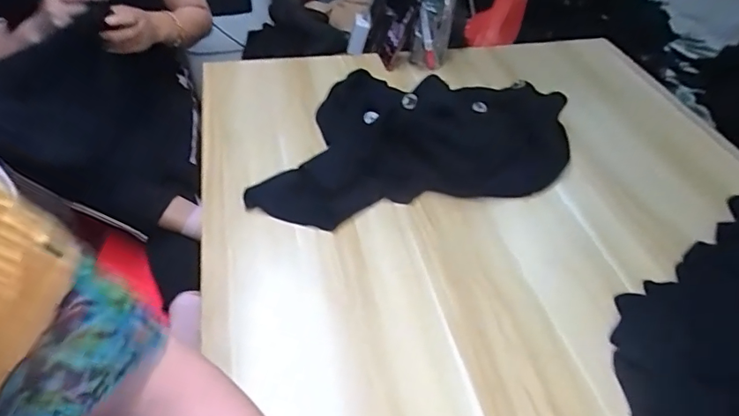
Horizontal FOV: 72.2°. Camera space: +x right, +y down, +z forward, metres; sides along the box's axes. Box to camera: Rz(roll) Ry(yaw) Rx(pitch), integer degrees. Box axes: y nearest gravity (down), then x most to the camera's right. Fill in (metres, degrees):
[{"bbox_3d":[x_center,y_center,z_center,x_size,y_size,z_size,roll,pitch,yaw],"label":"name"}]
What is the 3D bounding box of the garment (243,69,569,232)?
[{"bbox_3d":[0.070,-0.140,0.886,0.580,0.094,0.335,-10,46,-14],"label":"garment"}]

